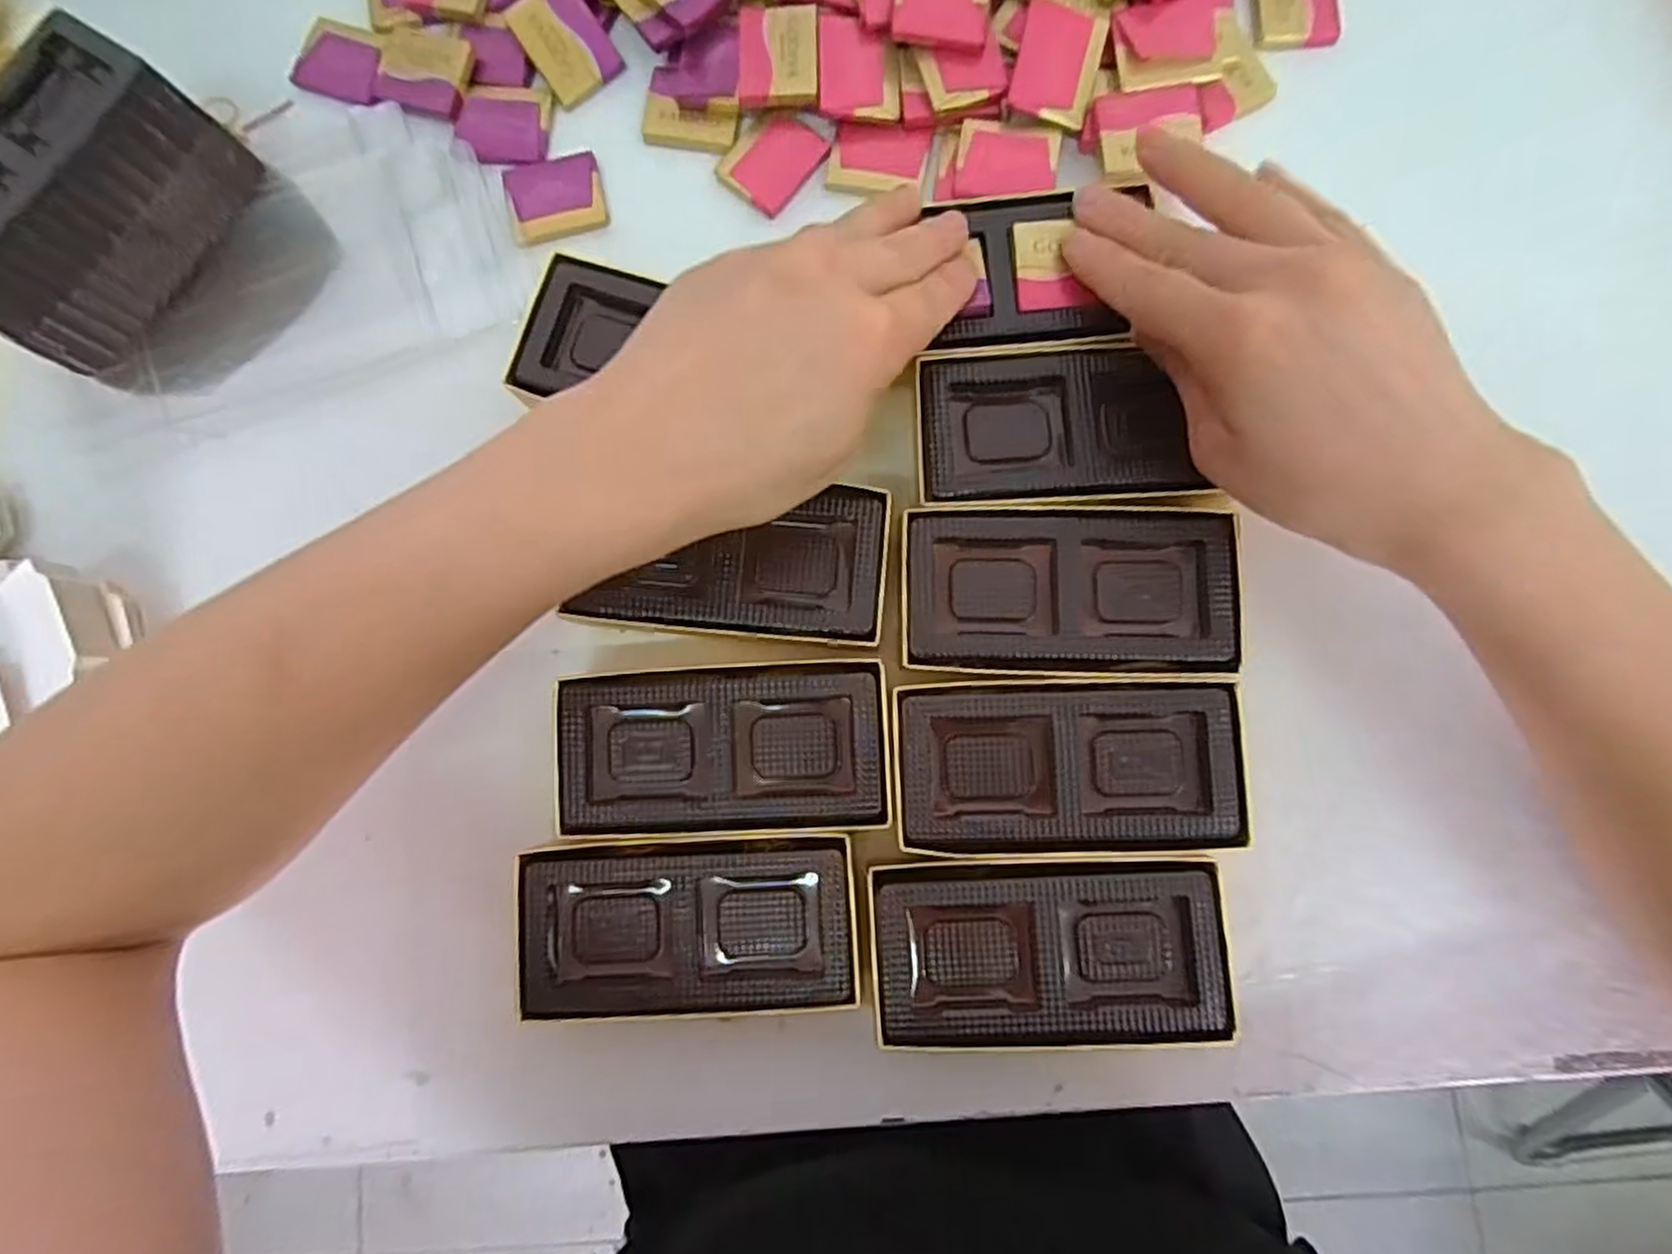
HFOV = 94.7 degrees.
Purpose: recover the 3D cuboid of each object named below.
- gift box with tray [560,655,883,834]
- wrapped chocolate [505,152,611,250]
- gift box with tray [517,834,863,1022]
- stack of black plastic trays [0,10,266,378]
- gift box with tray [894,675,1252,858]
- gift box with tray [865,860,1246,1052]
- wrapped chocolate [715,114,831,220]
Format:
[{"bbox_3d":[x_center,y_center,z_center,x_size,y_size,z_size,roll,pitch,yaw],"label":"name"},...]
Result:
[{"bbox_3d":[-0.038,0.043,0.275,0.112,0.028,0.058,-3,85,2],"label":"gift box with tray"},{"bbox_3d":[-0.115,-0.177,0.318,0.038,0.005,0.035,-15,84,1],"label":"wrapped chocolate"},{"bbox_3d":[-0.049,0.103,0.270,0.112,0.030,0.057,-3,85,2],"label":"gift box with tray"},{"bbox_3d":[-0.286,-0.161,0.291,0.056,0.053,0.110,33,87,5],"label":"stack of black plastic trays"},{"bbox_3d":[0.078,0.048,0.271,0.112,0.030,0.058,-2,85,2],"label":"gift box with tray"},{"bbox_3d":[0.070,0.108,0.264,0.114,0.032,0.058,-2,85,2],"label":"gift box with tray"},{"bbox_3d":[-0.027,-0.192,0.315,0.034,0.004,0.039,38,87,5],"label":"wrapped chocolate"}]

